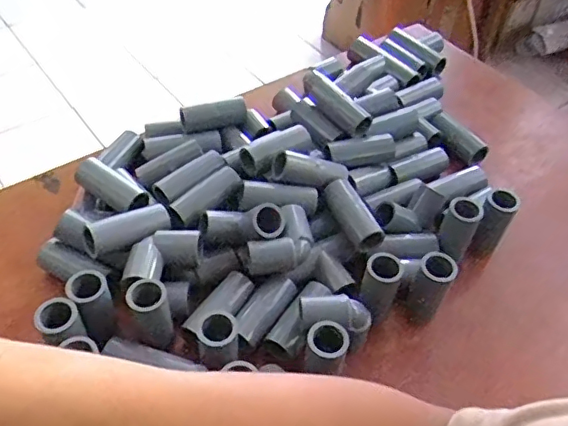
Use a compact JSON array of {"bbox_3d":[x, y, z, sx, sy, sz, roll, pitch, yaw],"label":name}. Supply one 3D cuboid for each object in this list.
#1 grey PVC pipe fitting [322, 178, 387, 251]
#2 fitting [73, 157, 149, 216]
[{"bbox_3d":[0.066,0.001,0.520,0.027,0.025,0.075,-21,52,-22],"label":"grey PVC pipe fitting"},{"bbox_3d":[-0.160,-0.024,0.521,0.072,0.023,0.026,29,52,20],"label":"fitting"}]

